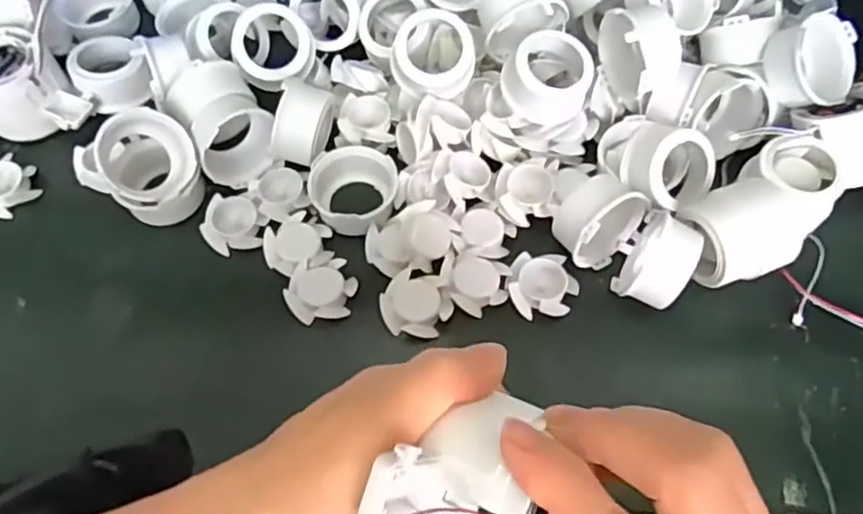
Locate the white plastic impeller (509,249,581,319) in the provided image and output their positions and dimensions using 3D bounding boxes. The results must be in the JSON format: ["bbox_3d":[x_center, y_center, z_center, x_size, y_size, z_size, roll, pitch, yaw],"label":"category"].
[{"bbox_3d":[0.066,0.017,0.391,0.038,0.011,0.037,0,64,0],"label":"white plastic impeller"}]

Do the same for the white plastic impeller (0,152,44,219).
[{"bbox_3d":[-0.277,-0.045,0.429,0.035,0.014,0.040,32,68,14],"label":"white plastic impeller"}]

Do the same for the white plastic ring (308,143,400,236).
[{"bbox_3d":[-0.047,-0.044,0.415,0.053,0.031,0.059,7,64,3],"label":"white plastic ring"}]

